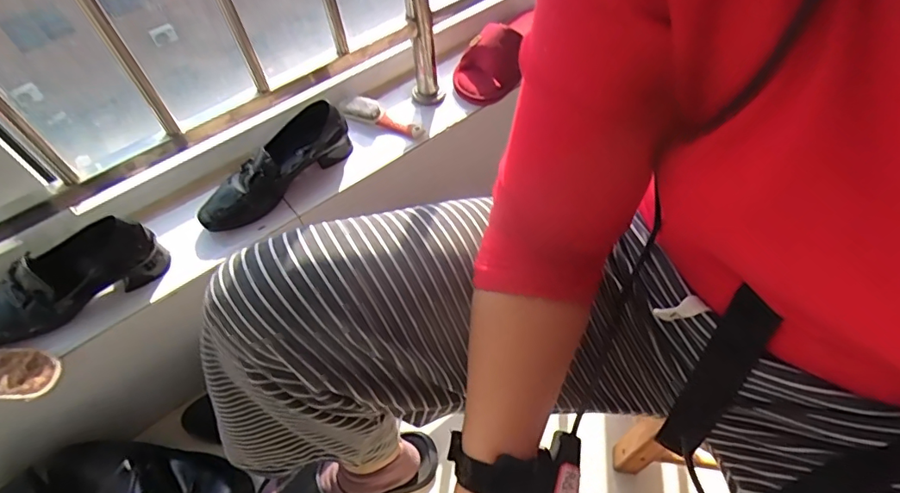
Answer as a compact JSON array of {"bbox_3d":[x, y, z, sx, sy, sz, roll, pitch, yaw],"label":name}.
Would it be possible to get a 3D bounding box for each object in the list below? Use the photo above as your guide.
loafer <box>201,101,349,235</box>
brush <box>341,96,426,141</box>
[{"bbox_3d":[-0.267,-0.123,0.745,0.249,0.074,0.085,-40,61,-21],"label":"loafer"},{"bbox_3d":[-0.108,-0.210,0.815,0.147,0.030,0.036,26,60,5],"label":"brush"}]

